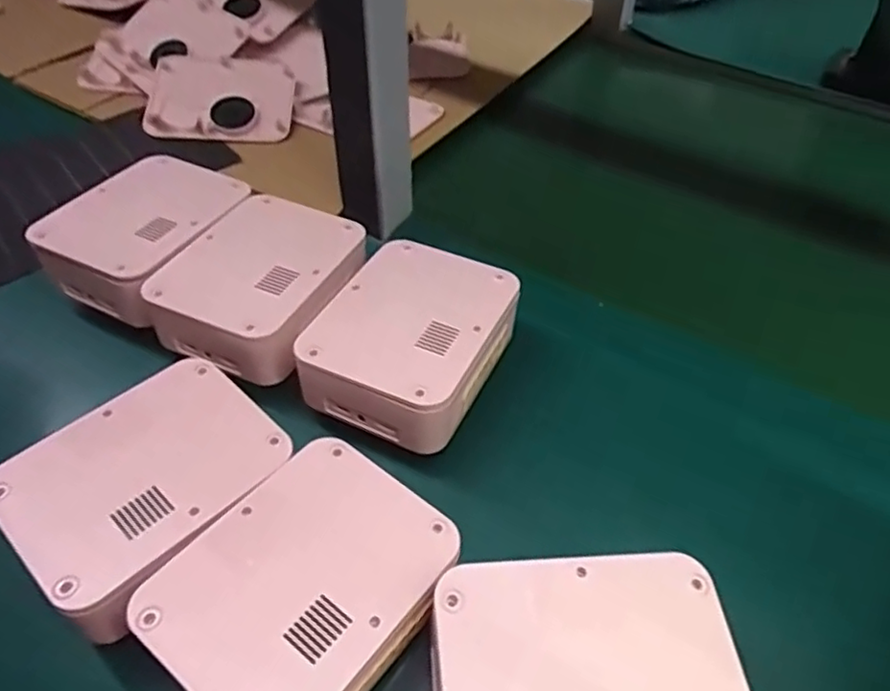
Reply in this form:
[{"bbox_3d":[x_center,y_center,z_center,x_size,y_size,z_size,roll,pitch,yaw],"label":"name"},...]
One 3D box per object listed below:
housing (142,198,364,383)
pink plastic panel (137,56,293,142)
[{"bbox_3d":[-0.119,-0.045,0.434,0.105,0.038,0.129,19,52,16],"label":"housing"},{"bbox_3d":[-0.203,-0.226,0.596,0.123,0.019,0.098,0,64,-4],"label":"pink plastic panel"}]

